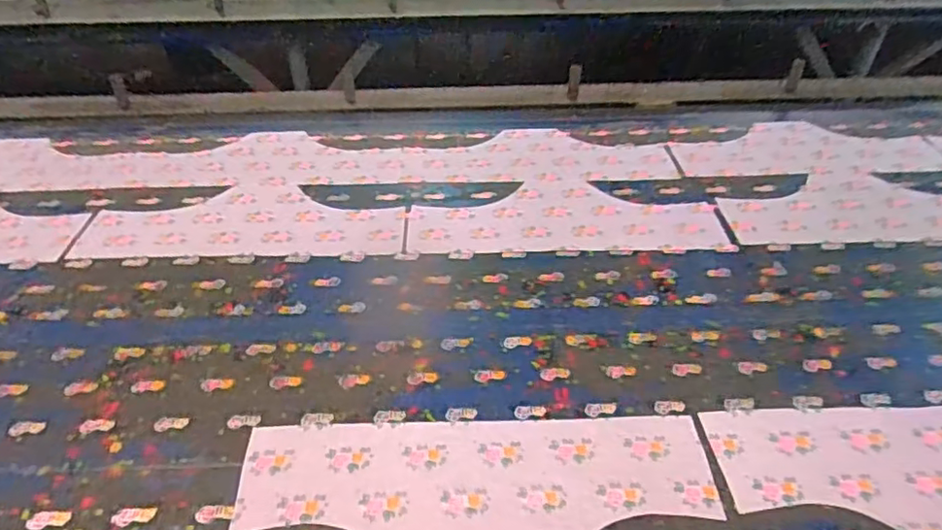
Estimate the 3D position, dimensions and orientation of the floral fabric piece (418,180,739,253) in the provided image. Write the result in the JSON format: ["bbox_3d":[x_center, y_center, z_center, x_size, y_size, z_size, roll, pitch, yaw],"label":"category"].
[{"bbox_3d":[0.138,-0.077,0.926,0.454,0.009,0.175,-2,40,0],"label":"floral fabric piece"}]

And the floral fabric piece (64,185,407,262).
[{"bbox_3d":[-0.338,-0.067,0.911,0.465,0.005,0.171,-2,40,0],"label":"floral fabric piece"}]

